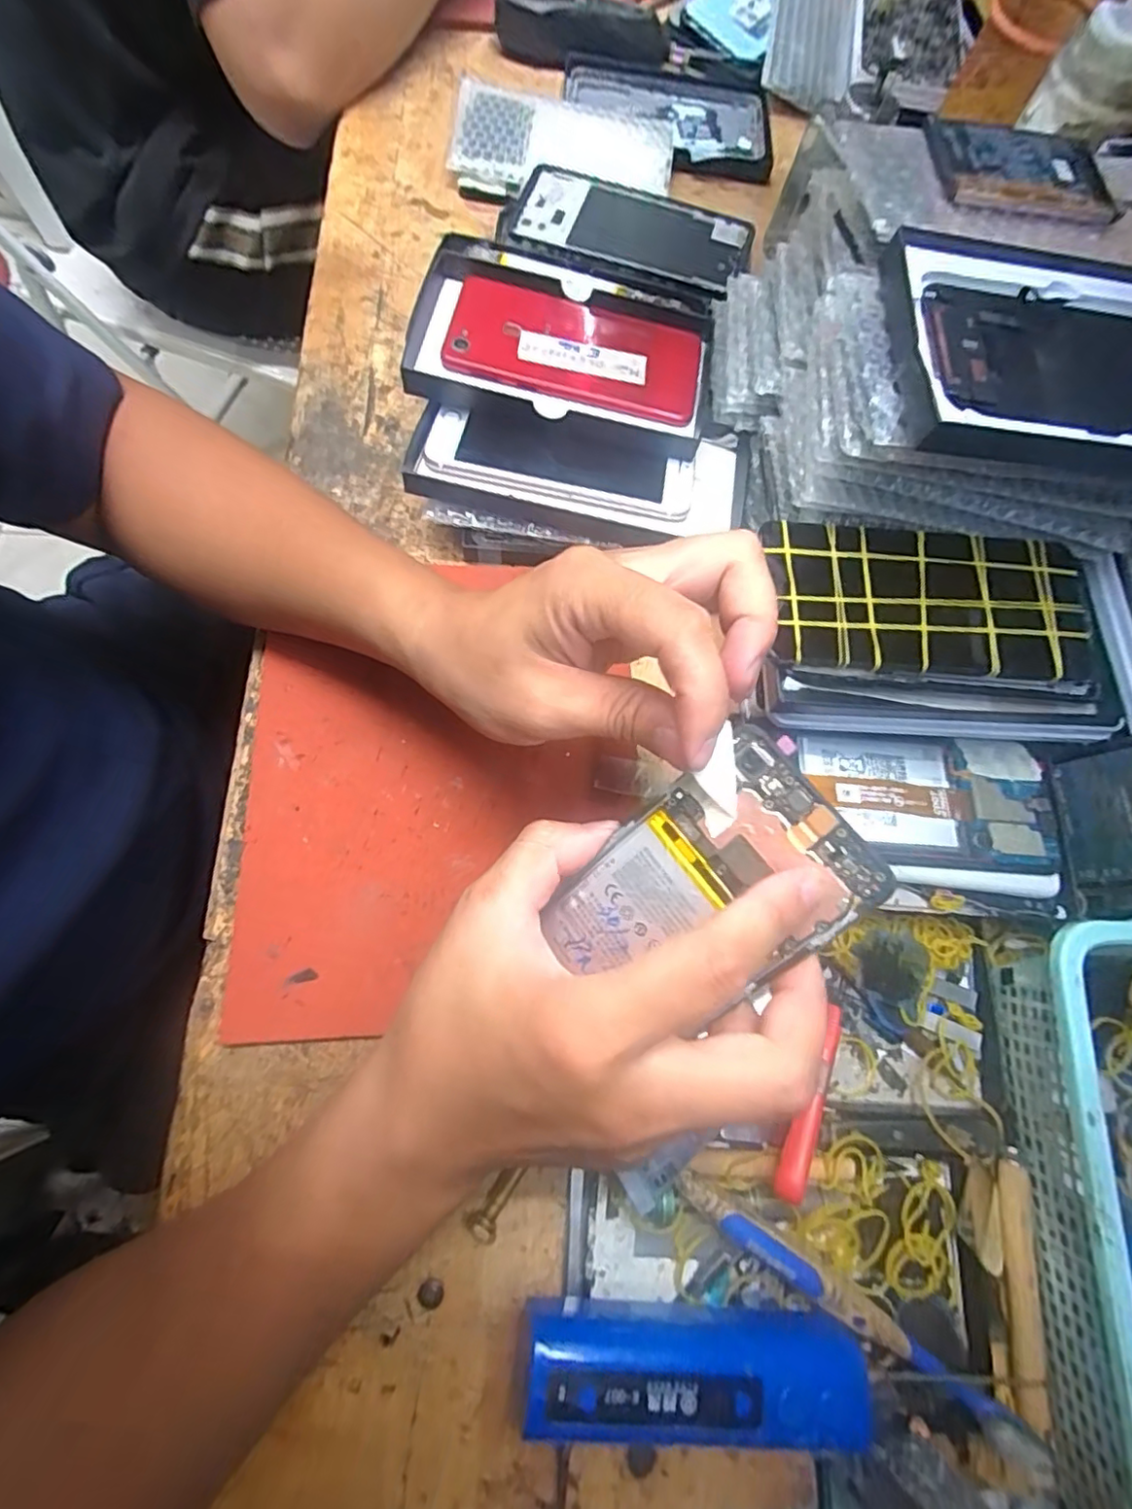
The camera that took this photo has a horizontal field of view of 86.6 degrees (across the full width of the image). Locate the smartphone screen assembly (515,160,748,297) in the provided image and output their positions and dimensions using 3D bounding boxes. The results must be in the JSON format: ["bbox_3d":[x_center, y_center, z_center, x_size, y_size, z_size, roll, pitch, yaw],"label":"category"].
[{"bbox_3d":[0.045,-0.372,0.425,0.165,0.008,0.073,18,72,0],"label":"smartphone screen assembly"}]

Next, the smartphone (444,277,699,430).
[{"bbox_3d":[0.007,-0.250,0.373,0.154,0.006,0.075,13,78,-4],"label":"smartphone"}]

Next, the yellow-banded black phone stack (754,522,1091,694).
[{"bbox_3d":[0.179,-0.074,0.297,0.155,0.014,0.078,6,73,-4],"label":"yellow-banded black phone stack"}]

